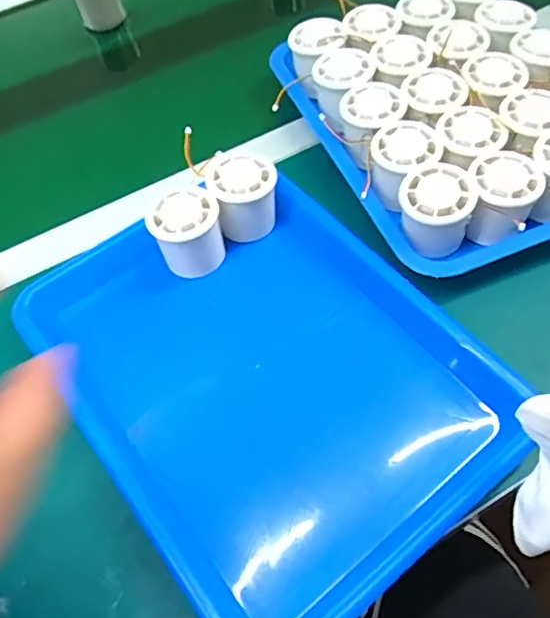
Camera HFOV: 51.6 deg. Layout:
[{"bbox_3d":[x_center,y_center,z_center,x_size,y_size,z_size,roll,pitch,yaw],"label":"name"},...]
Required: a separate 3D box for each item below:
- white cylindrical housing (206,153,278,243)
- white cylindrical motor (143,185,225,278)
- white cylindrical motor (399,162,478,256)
[{"bbox_3d":[-0.026,-0.096,0.484,0.054,0.050,0.054,-2,56,3],"label":"white cylindrical housing"},{"bbox_3d":[-0.071,-0.060,0.469,0.056,0.058,0.056,-2,56,3],"label":"white cylindrical motor"},{"bbox_3d":[0.128,-0.078,0.457,0.057,0.052,0.053,13,58,12],"label":"white cylindrical motor"}]

